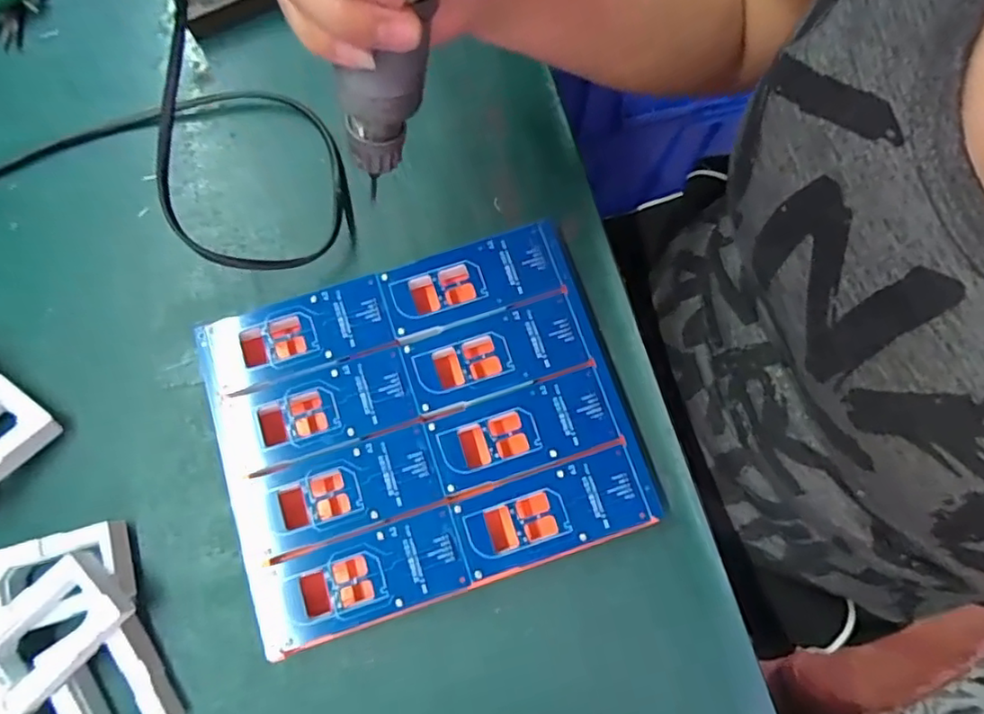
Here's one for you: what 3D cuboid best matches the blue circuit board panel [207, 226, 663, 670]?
[{"bbox_3d":[-0.033,0.033,0.297,0.191,0.025,0.159,-18,76,-6],"label":"blue circuit board panel"}]

